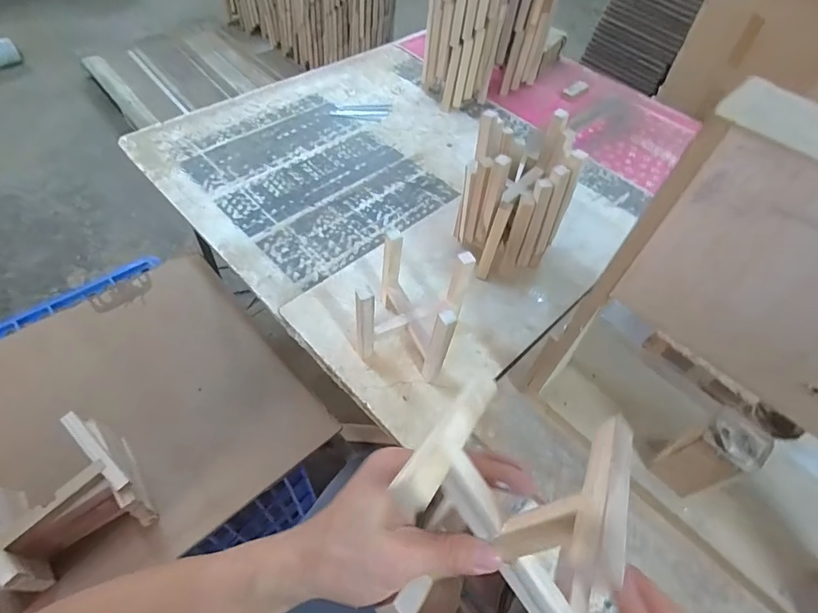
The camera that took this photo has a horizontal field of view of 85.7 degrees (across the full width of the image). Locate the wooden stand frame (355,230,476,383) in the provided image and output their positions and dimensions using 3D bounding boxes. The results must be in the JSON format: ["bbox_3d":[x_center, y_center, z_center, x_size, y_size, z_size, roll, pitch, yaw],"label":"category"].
[{"bbox_3d":[0.006,0.005,0.606,0.122,0.159,0.130,19,54,7],"label":"wooden stand frame"}]

